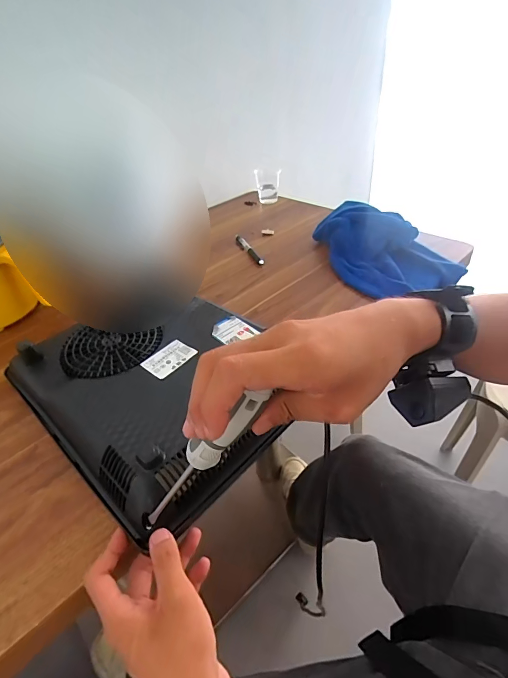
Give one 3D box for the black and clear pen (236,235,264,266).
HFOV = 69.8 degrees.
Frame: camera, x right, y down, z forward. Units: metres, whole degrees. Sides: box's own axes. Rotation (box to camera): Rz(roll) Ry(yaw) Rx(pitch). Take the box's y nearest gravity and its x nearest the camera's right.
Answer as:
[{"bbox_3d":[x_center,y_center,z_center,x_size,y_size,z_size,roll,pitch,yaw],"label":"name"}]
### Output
[{"bbox_3d":[-0.012,-0.182,0.738,0.014,0.011,0.139,-18,39,-16],"label":"black and clear pen"}]

